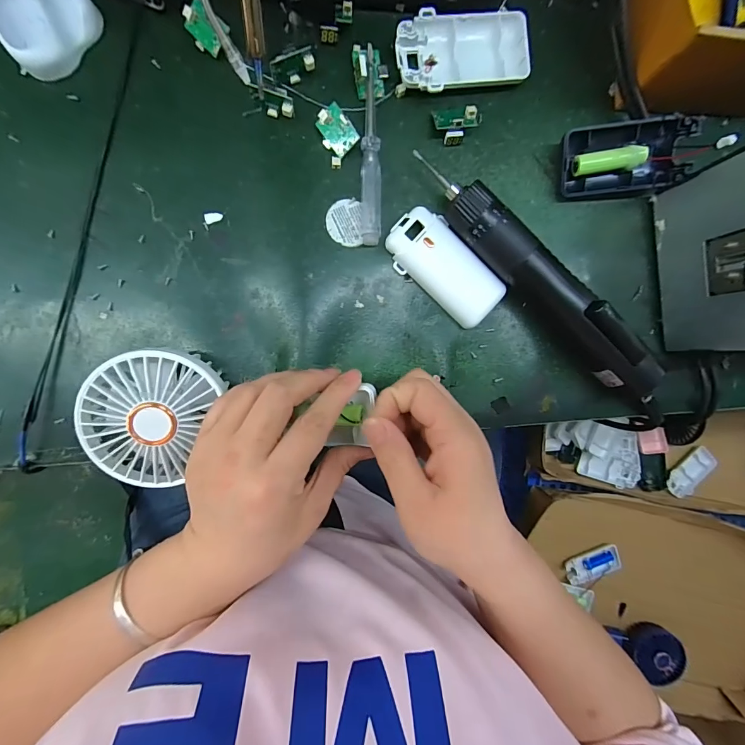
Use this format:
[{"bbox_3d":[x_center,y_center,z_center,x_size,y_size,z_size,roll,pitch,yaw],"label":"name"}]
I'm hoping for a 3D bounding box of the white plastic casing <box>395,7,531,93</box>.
[{"bbox_3d":[0.064,-0.228,0.272,0.094,0.017,0.050,-12,94,-4],"label":"white plastic casing"}]

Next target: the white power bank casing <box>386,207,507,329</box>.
[{"bbox_3d":[0.053,-0.078,0.280,0.044,0.016,0.092,-45,95,-2],"label":"white power bank casing"}]

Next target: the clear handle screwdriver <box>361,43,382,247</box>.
[{"bbox_3d":[-0.001,-0.161,0.273,0.014,0.011,0.134,-1,93,-5],"label":"clear handle screwdriver"}]

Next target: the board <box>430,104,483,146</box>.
[{"bbox_3d":[0.063,-0.182,0.275,0.037,0.016,0.024,-3,93,-5],"label":"board"}]

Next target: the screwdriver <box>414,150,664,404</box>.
[{"bbox_3d":[0.121,-0.067,0.270,0.033,0.045,0.226,-45,95,-2],"label":"screwdriver"}]

